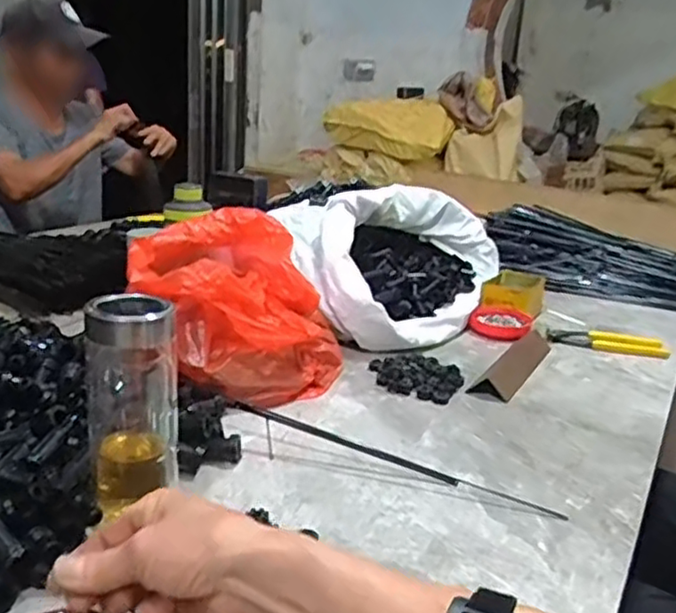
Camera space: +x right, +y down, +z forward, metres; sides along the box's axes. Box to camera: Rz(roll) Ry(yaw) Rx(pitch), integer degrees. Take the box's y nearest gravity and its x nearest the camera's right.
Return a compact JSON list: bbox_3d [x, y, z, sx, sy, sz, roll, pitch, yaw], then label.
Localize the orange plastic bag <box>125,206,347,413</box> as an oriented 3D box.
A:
[{"bbox_3d":[-0.121,-0.013,0.834,0.248,0.156,0.288,0,19,-15],"label":"orange plastic bag"}]

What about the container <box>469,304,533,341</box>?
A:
[{"bbox_3d":[0.246,0.025,1.030,0.085,0.033,0.083,5,18,-2],"label":"container"}]

